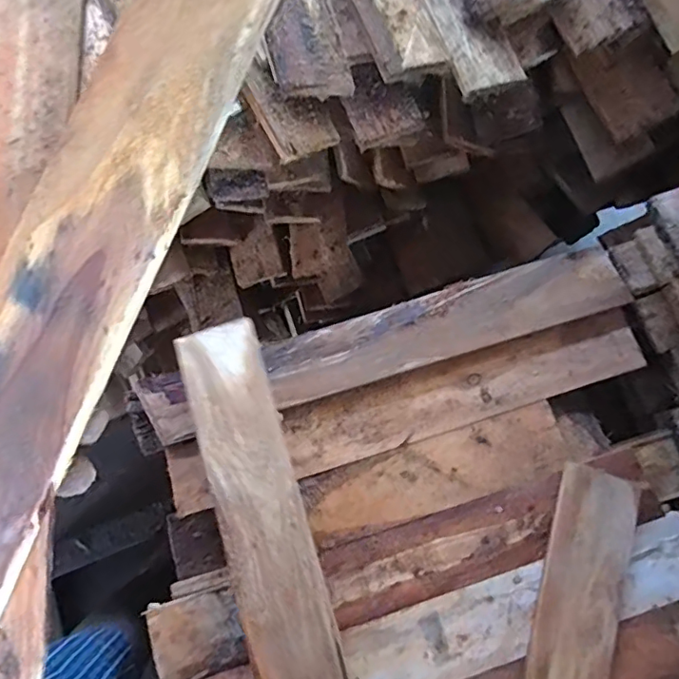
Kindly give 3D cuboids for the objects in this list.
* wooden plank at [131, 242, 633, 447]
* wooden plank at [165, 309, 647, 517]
[{"bbox_3d":[0.050,0.003,0.560,0.506,0.023,0.069,-17,76,-3],"label":"wooden plank"},{"bbox_3d":[0.071,0.071,0.553,0.492,0.017,0.066,-17,76,-3],"label":"wooden plank"}]

